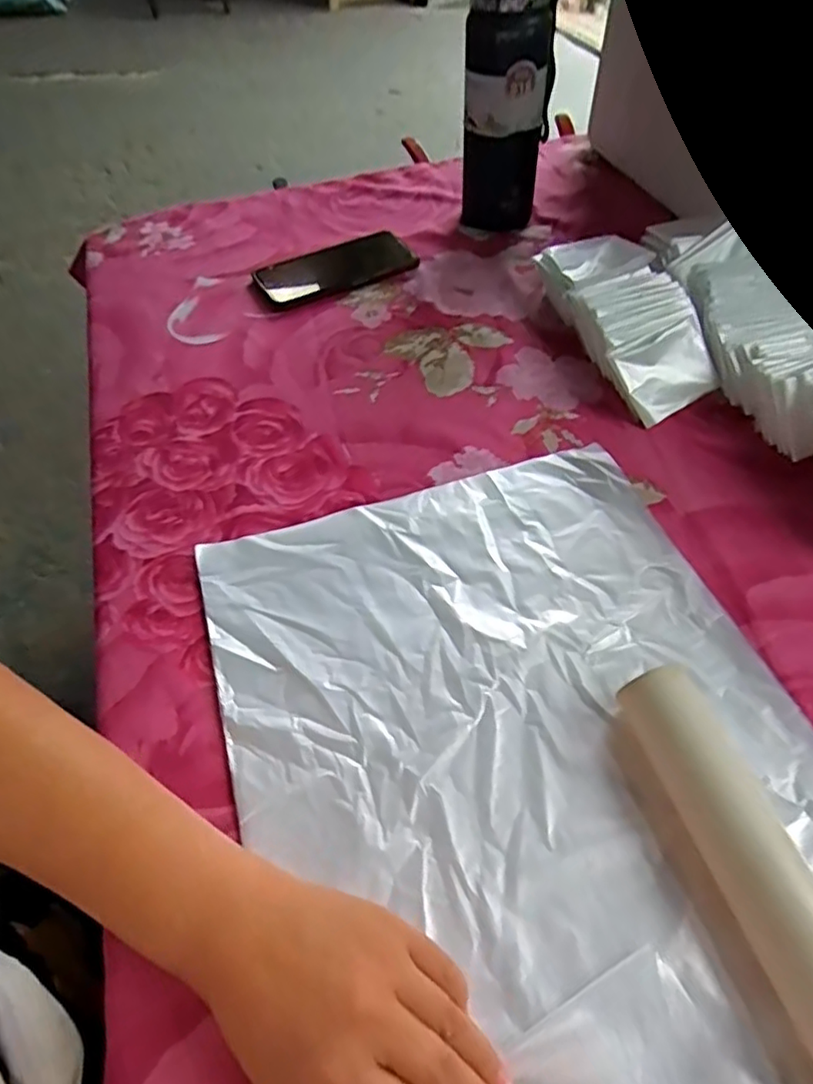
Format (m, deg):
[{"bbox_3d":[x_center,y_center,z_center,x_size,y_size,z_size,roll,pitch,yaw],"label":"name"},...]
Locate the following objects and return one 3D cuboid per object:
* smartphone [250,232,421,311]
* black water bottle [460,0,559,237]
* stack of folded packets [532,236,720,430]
[{"bbox_3d":[-0.073,-0.280,0.629,0.155,0.010,0.077,-26,56,-15],"label":"smartphone"},{"bbox_3d":[0.099,-0.436,0.607,0.083,0.240,0.065,5,54,7],"label":"black water bottle"},{"bbox_3d":[0.189,-0.192,0.528,0.091,0.046,0.204,-14,54,-7],"label":"stack of folded packets"}]

